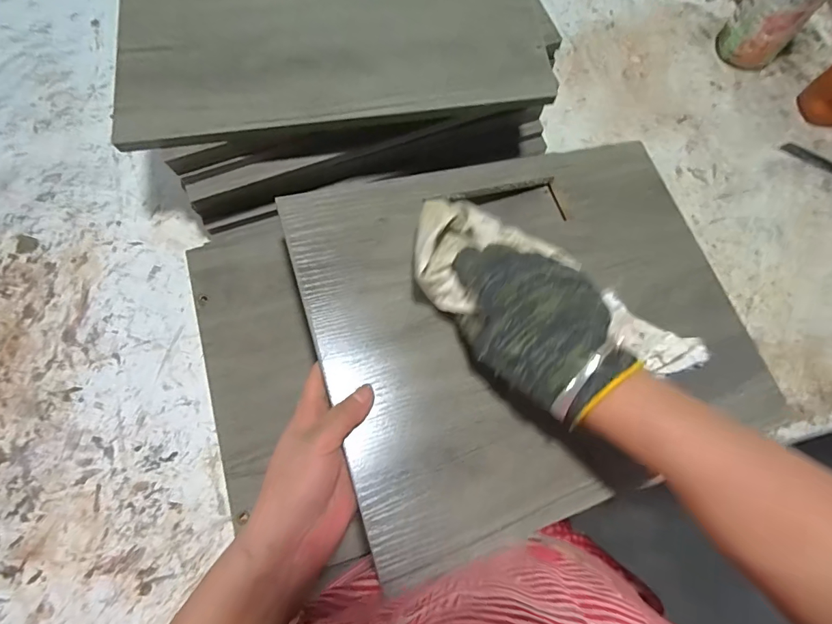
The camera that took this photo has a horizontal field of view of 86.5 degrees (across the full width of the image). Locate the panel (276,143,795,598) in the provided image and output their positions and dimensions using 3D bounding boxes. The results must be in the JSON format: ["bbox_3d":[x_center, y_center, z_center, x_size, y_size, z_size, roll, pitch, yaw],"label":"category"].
[{"bbox_3d":[0.110,0.001,0.372,0.375,0.011,0.293,-13,73,-18],"label":"panel"}]

